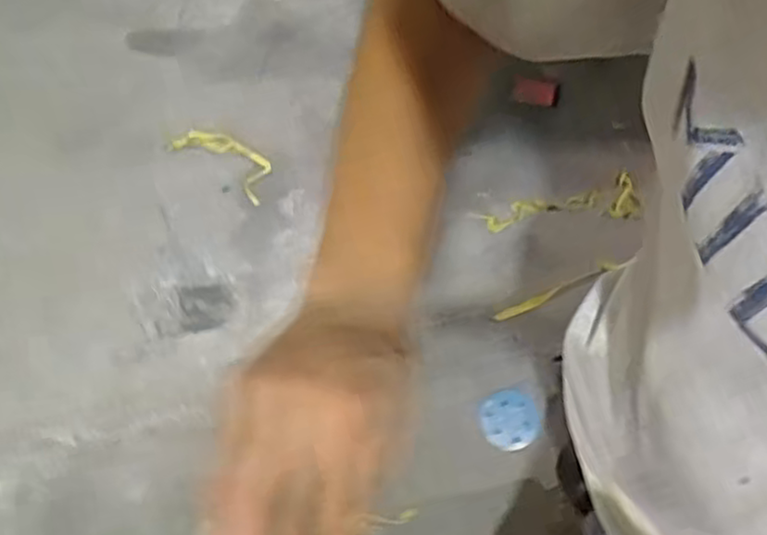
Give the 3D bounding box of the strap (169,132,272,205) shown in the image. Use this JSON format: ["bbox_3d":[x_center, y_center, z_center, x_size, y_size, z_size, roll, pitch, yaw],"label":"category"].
[{"bbox_3d":[-0.408,-0.279,1.812,0.285,0.044,0.116,29,69,16],"label":"strap"}]

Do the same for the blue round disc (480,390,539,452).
[{"bbox_3d":[0.258,0.310,1.432,0.115,0.006,0.117,-1,63,3],"label":"blue round disc"}]

